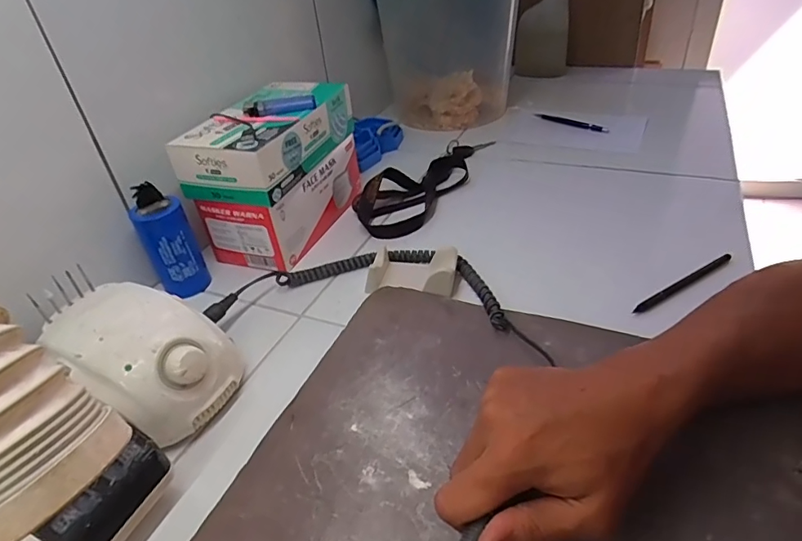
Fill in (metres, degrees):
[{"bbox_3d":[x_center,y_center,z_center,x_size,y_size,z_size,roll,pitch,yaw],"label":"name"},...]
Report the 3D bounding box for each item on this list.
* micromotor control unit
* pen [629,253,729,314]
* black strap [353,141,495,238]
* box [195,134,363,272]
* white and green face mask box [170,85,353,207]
[{"bbox_3d":[-0.209,0.072,0.402,0.135,0.080,0.097,13,41,24],"label":"micromotor control unit"},{"bbox_3d":[0.274,0.010,0.471,0.140,0.013,0.008,-23,40,-21],"label":"pen"},{"bbox_3d":[0.035,-0.139,0.682,0.097,0.033,0.289,15,42,26],"label":"black strap"},{"bbox_3d":[-0.136,-0.093,0.610,0.101,0.083,0.202,12,40,22],"label":"box"},{"bbox_3d":[-0.150,-0.157,0.567,0.112,0.065,0.208,8,39,19],"label":"white and green face mask box"}]

